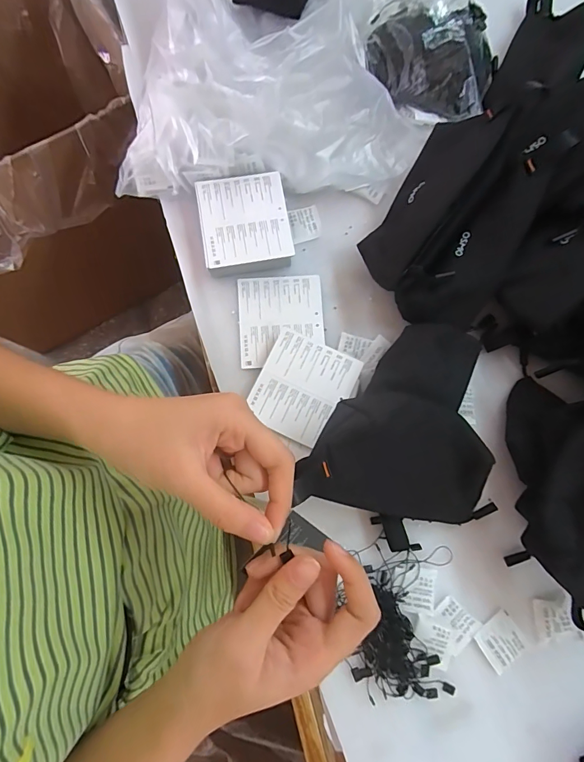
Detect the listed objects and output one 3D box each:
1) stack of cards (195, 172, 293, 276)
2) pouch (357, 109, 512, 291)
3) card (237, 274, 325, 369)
[{"bbox_3d":[-0.051,-0.167,0.428,0.092,0.032,0.097,-9,79,-3],"label":"stack of cards"},{"bbox_3d":[0.128,-0.175,0.391,0.178,0.018,0.078,-57,41,3],"label":"pouch"},{"bbox_3d":[-0.012,-0.065,0.421,0.089,0.006,0.095,-5,79,-2],"label":"card"}]

